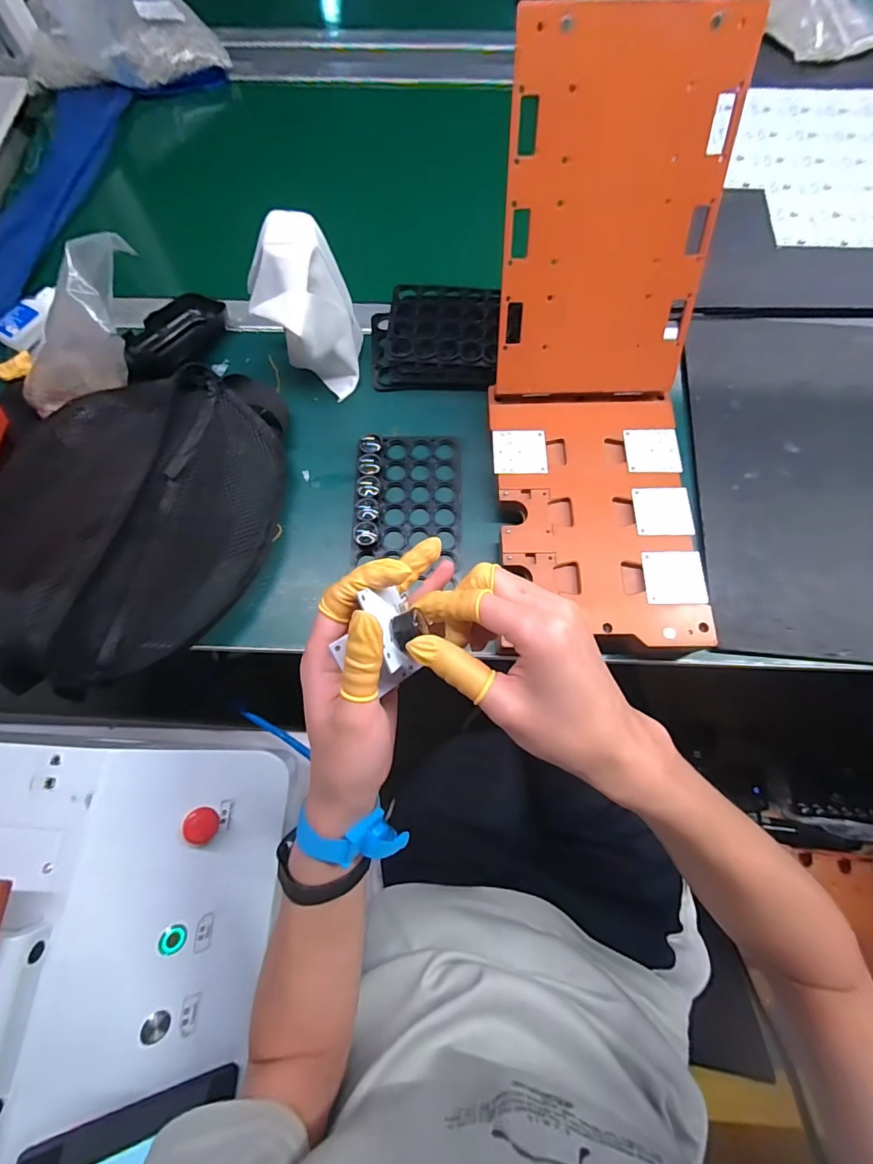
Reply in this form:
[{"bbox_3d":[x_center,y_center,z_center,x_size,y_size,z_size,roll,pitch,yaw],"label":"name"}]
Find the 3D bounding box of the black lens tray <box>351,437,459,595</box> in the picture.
[{"bbox_3d":[-0.026,-0.075,0.422,0.096,0.020,0.144,0,73,2],"label":"black lens tray"}]

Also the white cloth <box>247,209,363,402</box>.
[{"bbox_3d":[-0.119,-0.247,0.423,0.089,0.116,0.092,-9,73,-1],"label":"white cloth"}]

